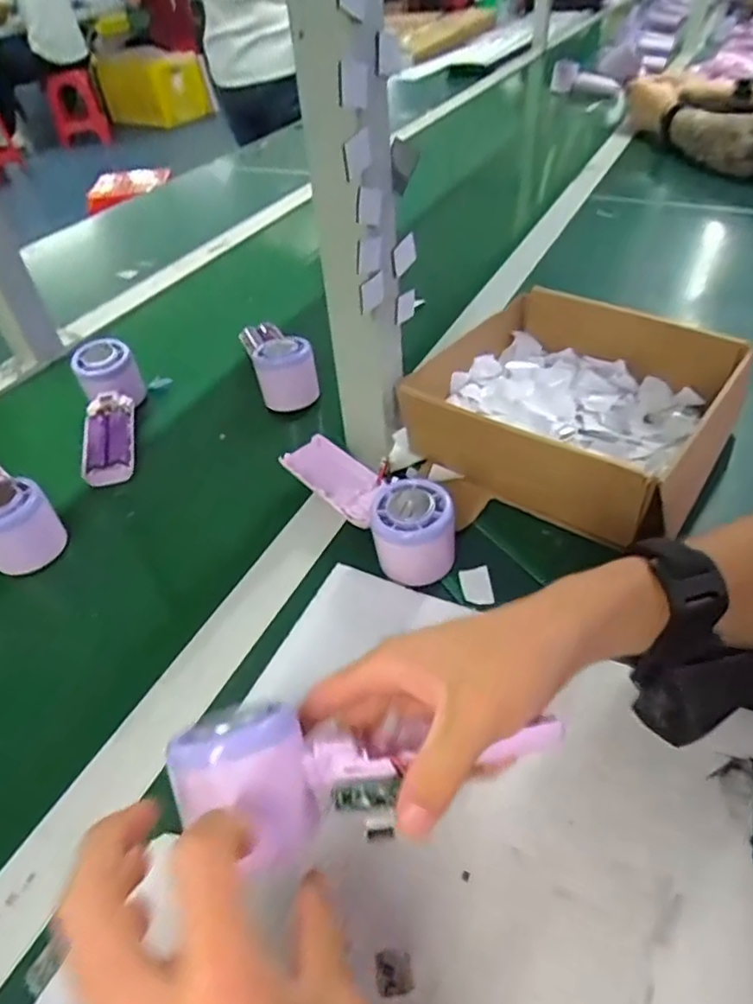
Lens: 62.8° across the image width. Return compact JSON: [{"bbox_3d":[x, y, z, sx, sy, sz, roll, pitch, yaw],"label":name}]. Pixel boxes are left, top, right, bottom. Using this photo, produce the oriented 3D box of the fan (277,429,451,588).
[{"bbox_3d":[-0.007,-0.006,0.462,0.061,0.050,0.166,-28,46,-21],"label":"fan"}]

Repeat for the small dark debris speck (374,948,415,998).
[{"bbox_3d":[0.008,0.208,0.273,0.016,0.004,0.017,-8,43,-2],"label":"small dark debris speck"}]

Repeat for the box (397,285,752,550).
[{"bbox_3d":[0.158,-0.087,0.521,0.215,0.077,0.218,26,51,30],"label":"box"}]

